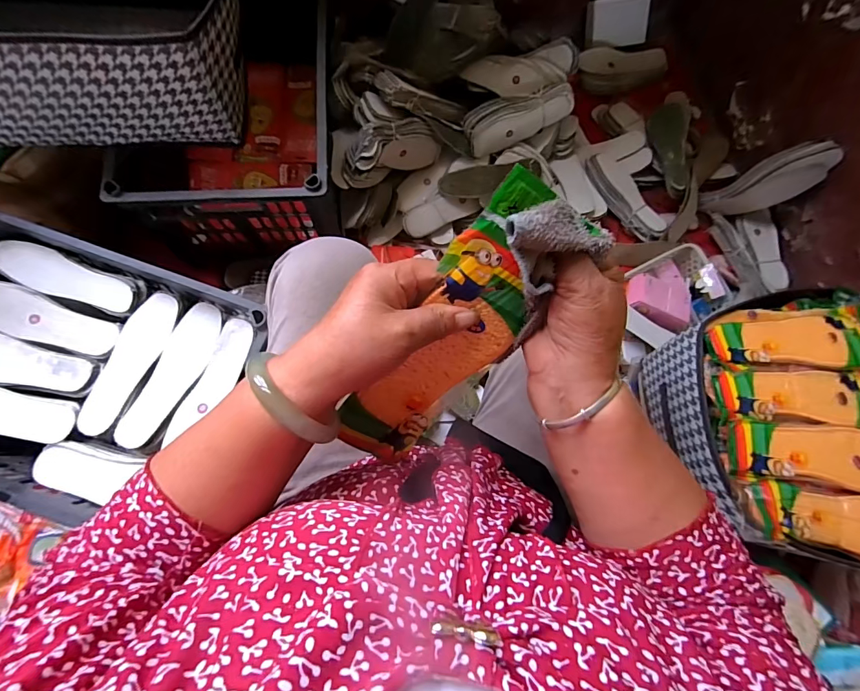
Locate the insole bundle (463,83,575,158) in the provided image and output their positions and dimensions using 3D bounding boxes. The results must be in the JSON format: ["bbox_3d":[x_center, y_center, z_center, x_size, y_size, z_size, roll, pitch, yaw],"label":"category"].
[{"bbox_3d":[0.185,-0.484,0.864,0.236,0.057,0.079,-25,79,-6],"label":"insole bundle"}]

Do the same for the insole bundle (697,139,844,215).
[{"bbox_3d":[0.709,-0.341,0.867,0.068,0.232,0.079,3,72,-45],"label":"insole bundle"}]

